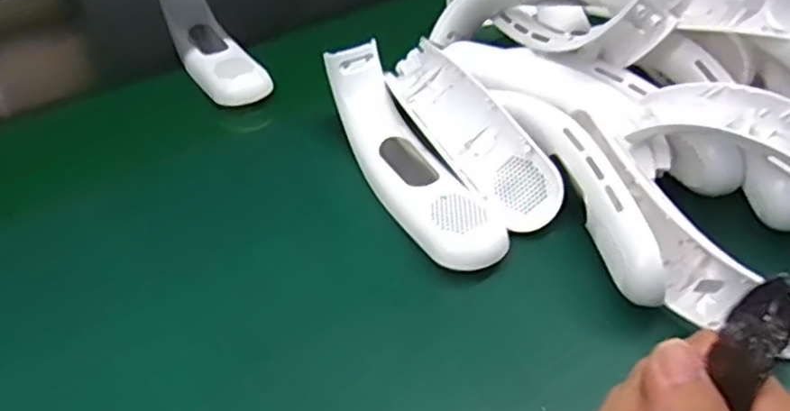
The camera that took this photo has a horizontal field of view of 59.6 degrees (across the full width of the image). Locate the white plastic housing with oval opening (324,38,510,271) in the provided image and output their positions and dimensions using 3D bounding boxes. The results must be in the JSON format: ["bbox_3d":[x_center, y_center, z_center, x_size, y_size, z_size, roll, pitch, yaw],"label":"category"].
[{"bbox_3d":[0.010,-0.037,0.471,0.053,0.054,0.192,-21,47,-20],"label":"white plastic housing with oval opening"}]

